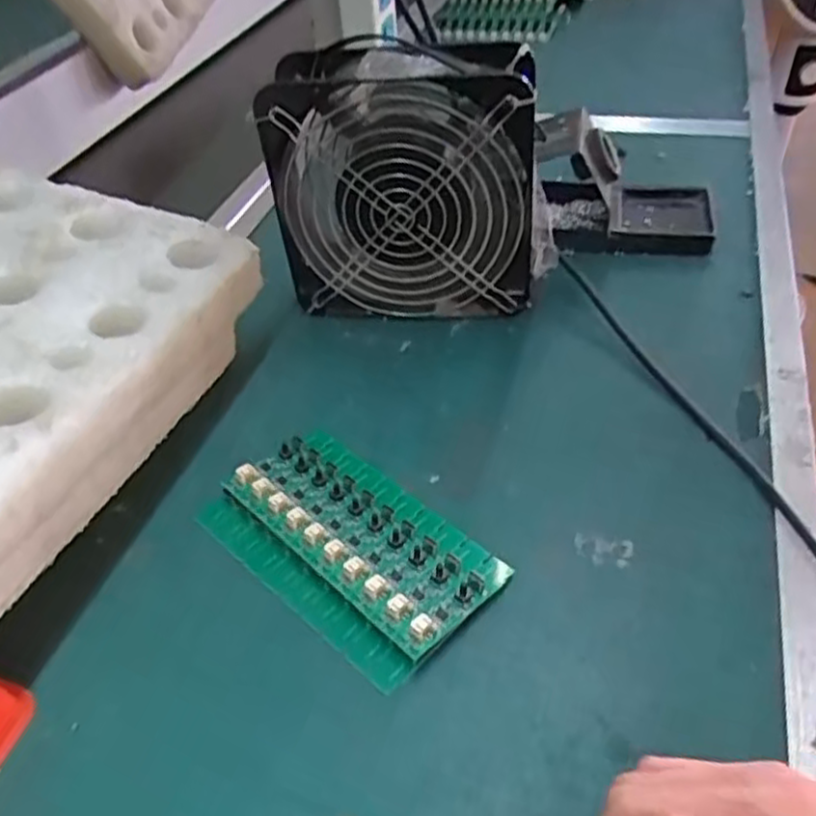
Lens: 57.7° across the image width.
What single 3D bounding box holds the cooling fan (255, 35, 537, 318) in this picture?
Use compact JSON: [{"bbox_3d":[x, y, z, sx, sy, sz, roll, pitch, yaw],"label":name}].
[{"bbox_3d":[0.002,-0.132,0.449,0.156,0.152,0.058,4,45,10],"label":"cooling fan"}]

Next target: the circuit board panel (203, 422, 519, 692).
[{"bbox_3d":[-0.028,0.059,0.346,0.138,0.014,0.078,31,55,32],"label":"circuit board panel"}]

